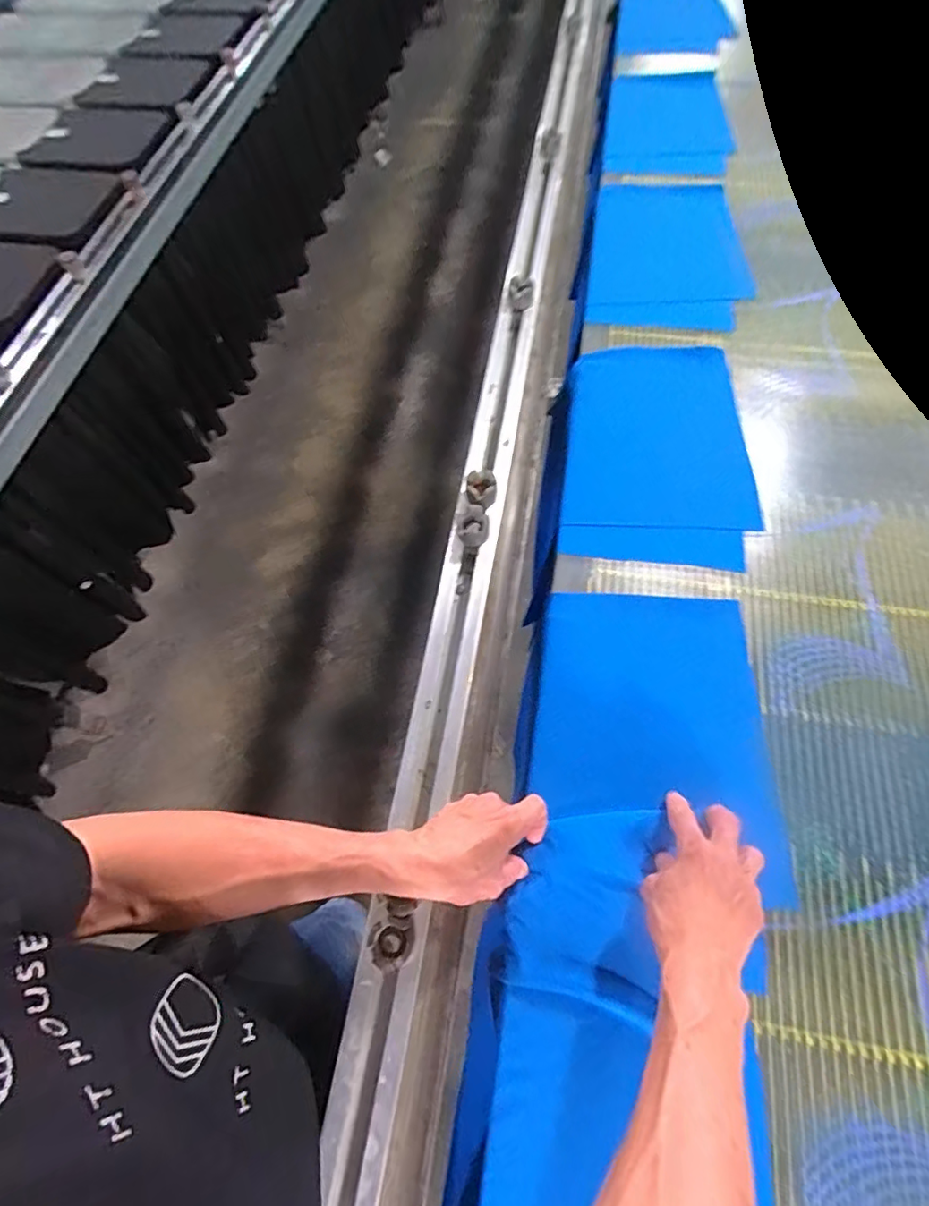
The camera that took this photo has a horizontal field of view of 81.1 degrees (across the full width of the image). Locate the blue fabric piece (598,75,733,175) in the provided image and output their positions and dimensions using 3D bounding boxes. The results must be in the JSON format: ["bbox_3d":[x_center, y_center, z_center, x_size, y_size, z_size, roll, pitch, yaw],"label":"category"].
[{"bbox_3d":[0.346,-0.834,0.945,0.219,0.031,0.301,1,64,2],"label":"blue fabric piece"}]

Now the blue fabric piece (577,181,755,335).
[{"bbox_3d":[0.300,-0.539,0.819,0.245,0.031,0.323,7,64,5],"label":"blue fabric piece"}]

